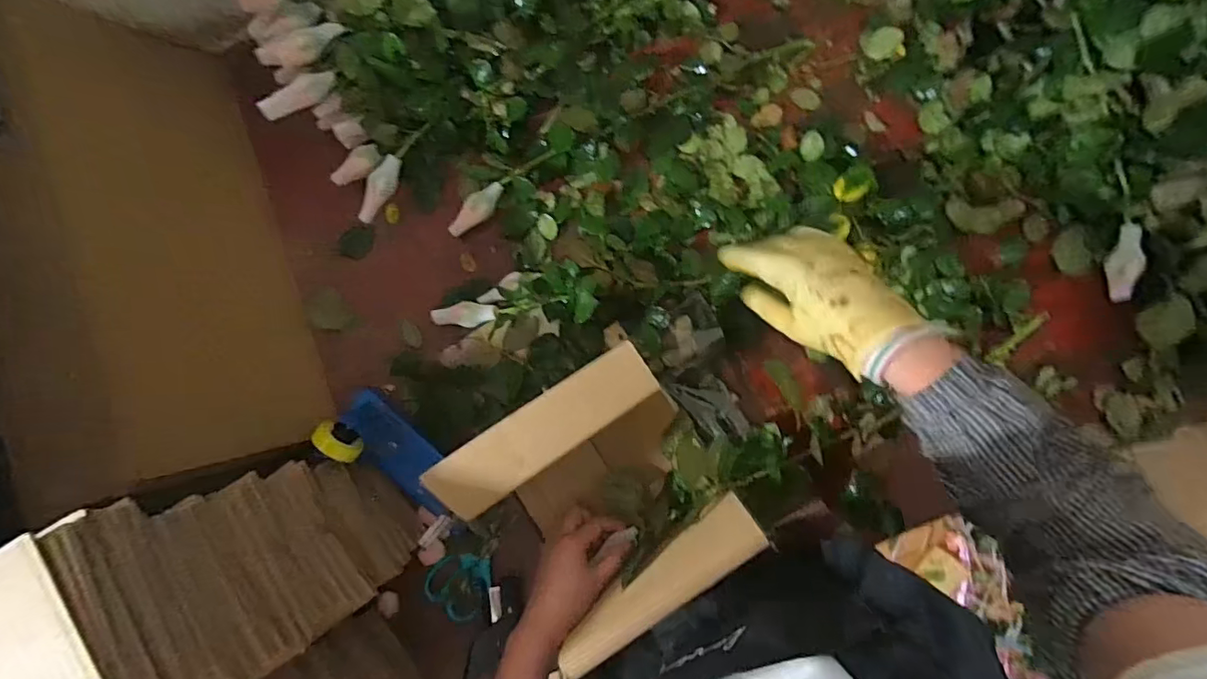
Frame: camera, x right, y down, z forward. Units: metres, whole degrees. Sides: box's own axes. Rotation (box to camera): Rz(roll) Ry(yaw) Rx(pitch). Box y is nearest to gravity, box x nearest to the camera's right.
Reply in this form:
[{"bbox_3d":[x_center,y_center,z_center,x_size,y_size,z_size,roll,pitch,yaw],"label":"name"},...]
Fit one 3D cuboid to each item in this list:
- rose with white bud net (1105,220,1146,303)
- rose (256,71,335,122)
[{"bbox_3d":[0.596,-0.088,0.598,0.025,0.023,0.088,-3,104,4],"label":"rose with white bud net"},{"bbox_3d":[-0.355,-0.285,0.610,0.089,0.028,0.025,-39,84,-16],"label":"rose"}]

